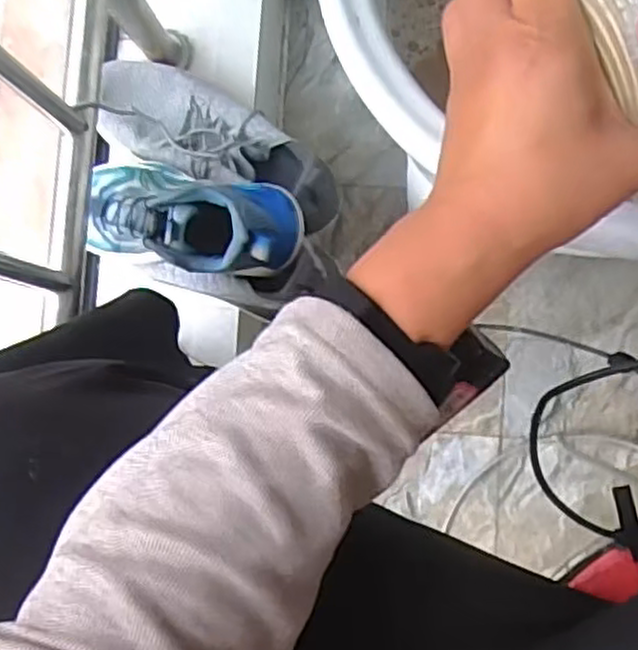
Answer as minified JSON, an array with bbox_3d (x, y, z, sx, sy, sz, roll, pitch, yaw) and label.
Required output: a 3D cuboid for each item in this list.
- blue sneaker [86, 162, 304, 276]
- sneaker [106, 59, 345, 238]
[{"bbox_3d":[-0.125,-0.104,0.718,0.203,0.091,0.097,15,87,7],"label":"blue sneaker"},{"bbox_3d":[-0.104,-0.198,0.804,0.273,0.094,0.105,24,89,7],"label":"sneaker"}]

